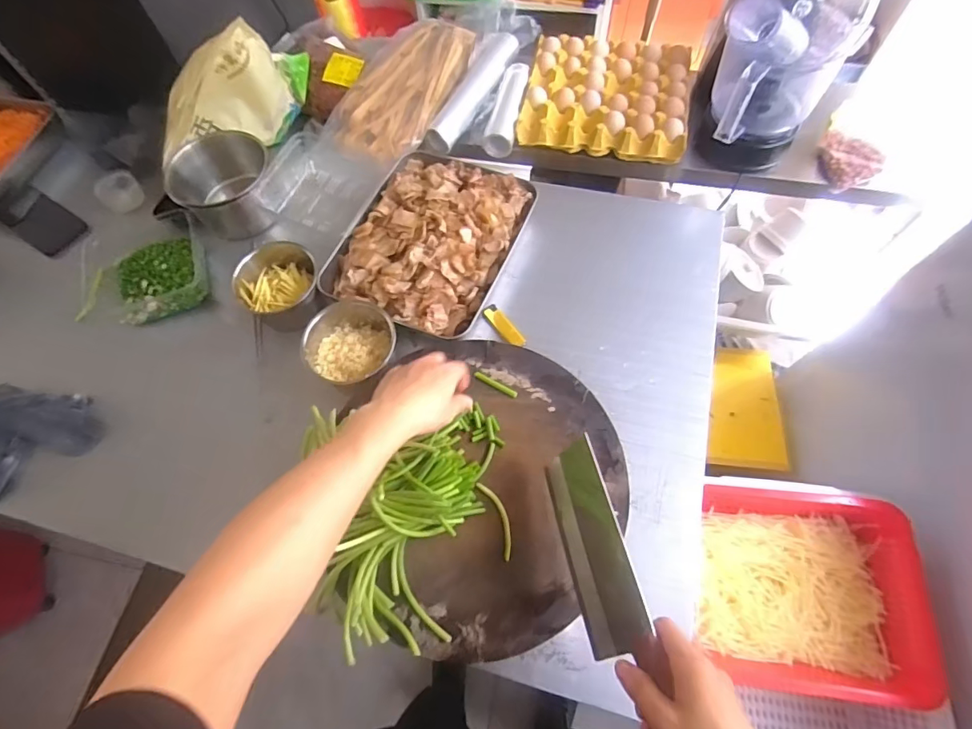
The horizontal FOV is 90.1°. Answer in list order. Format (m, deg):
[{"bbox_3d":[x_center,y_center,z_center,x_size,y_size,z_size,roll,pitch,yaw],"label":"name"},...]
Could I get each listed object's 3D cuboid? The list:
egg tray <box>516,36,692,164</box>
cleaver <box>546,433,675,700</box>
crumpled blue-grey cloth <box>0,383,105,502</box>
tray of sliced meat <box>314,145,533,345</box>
[{"bbox_3d":[0.224,-0.504,0.905,0.288,0.048,0.259,10,65,8],"label":"egg tray"},{"bbox_3d":[0.117,0.208,0.416,0.028,0.096,0.300,5,47,-24],"label":"cleaver"},{"bbox_3d":[-0.621,0.112,0.642,0.136,0.089,0.167,2,64,4],"label":"crumpled blue-grey cloth"},{"bbox_3d":[-0.079,-0.190,0.714,0.236,0.055,0.284,22,67,14],"label":"tray of sliced meat"}]

